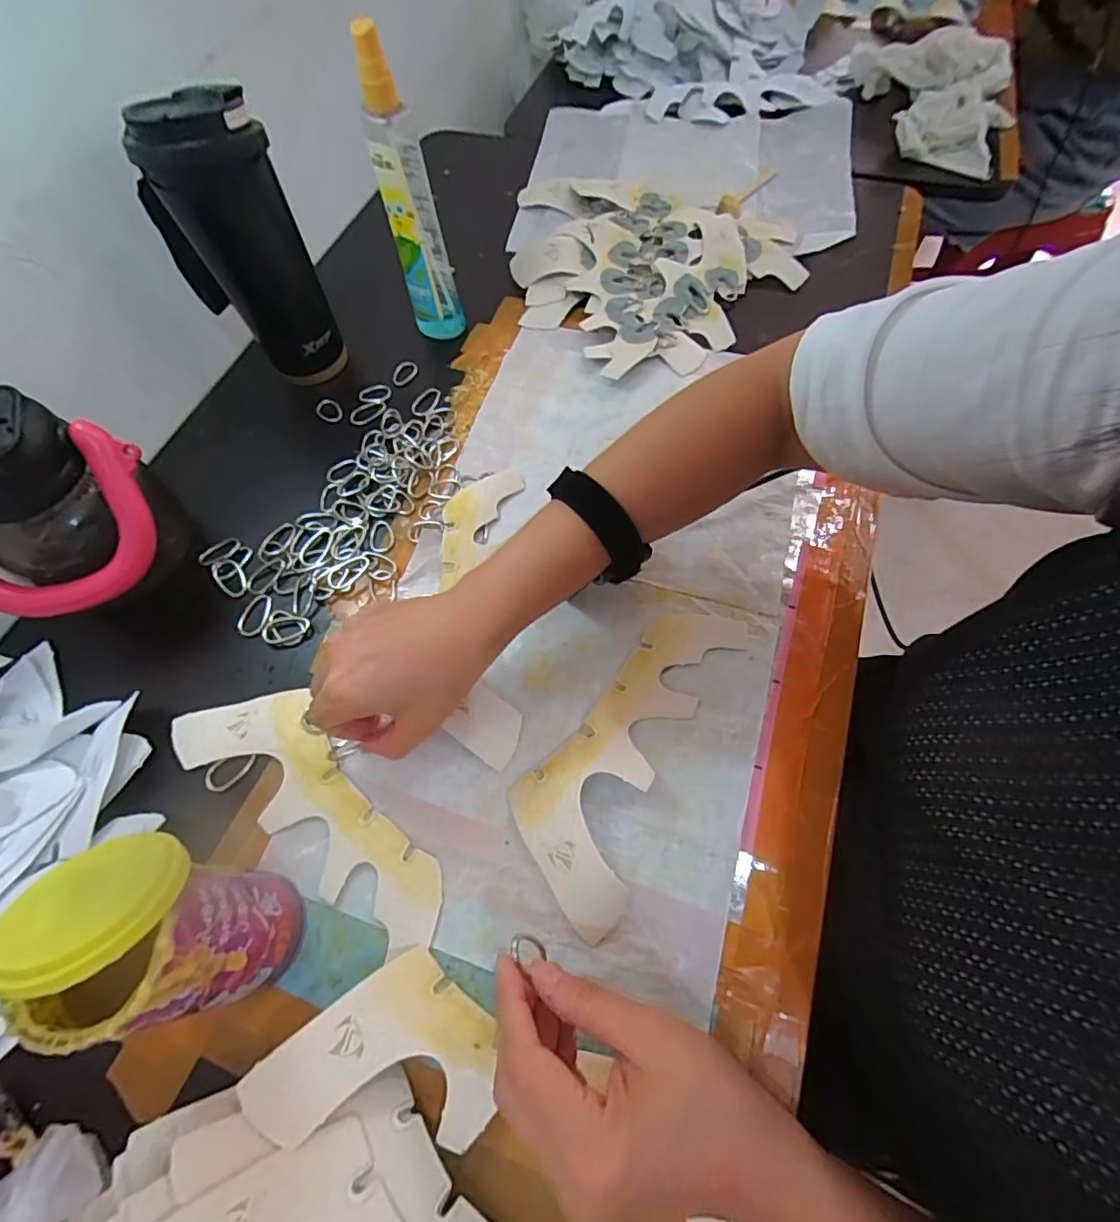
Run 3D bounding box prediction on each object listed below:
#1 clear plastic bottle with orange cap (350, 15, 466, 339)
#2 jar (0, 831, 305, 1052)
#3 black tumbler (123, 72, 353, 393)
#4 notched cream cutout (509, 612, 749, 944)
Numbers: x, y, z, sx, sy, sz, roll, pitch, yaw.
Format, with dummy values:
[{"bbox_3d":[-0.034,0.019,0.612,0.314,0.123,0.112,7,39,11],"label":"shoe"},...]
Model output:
[{"bbox_3d":[-0.119,-0.325,0.460,0.043,0.212,0.032,-13,63,-4],"label":"clear plastic bottle with orange cap"},{"bbox_3d":[-0.177,0.147,0.264,0.056,0.145,0.073,-2,63,2],"label":"jar"},{"bbox_3d":[-0.248,-0.283,0.454,0.087,0.200,0.072,-38,67,-15],"label":"black tumbler"},{"bbox_3d":[0.041,0.077,0.355,0.080,0.021,0.210,27,67,15],"label":"notched cream cutout"}]

